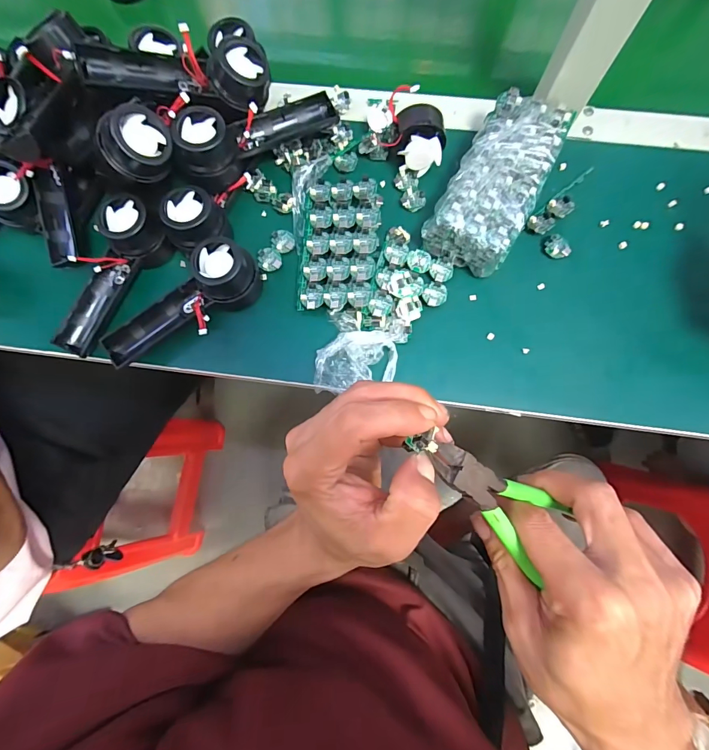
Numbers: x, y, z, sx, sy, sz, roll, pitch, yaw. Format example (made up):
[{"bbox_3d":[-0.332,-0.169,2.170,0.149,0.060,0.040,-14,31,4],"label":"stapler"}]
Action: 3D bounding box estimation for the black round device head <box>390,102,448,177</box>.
[{"bbox_3d":[0.064,-0.238,0.384,0.052,0.048,0.049,0,79,2],"label":"black round device head"}]

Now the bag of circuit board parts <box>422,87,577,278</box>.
[{"bbox_3d":[0.140,-0.186,0.373,0.080,0.046,0.164,29,81,7],"label":"bag of circuit board parts"}]

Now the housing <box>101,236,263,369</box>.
[{"bbox_3d":[-0.164,-0.064,0.363,0.157,0.043,0.057,-43,81,-7],"label":"housing"}]

